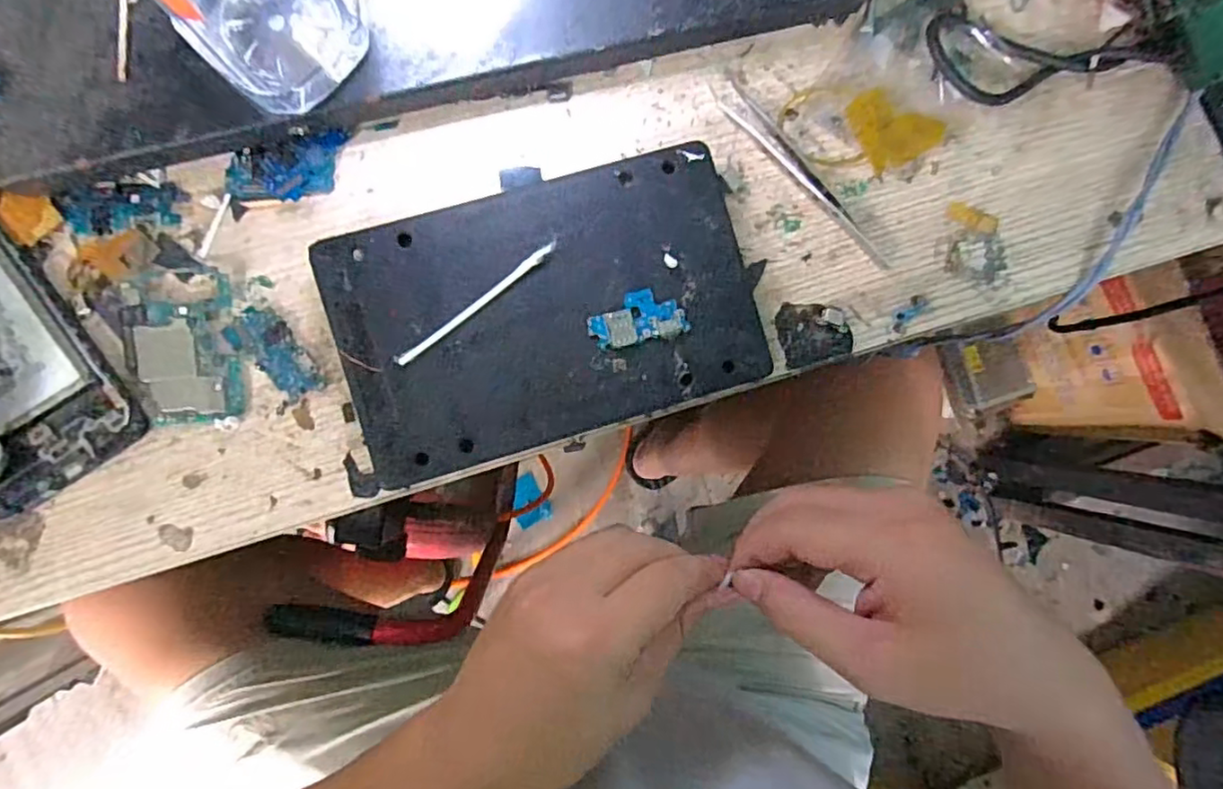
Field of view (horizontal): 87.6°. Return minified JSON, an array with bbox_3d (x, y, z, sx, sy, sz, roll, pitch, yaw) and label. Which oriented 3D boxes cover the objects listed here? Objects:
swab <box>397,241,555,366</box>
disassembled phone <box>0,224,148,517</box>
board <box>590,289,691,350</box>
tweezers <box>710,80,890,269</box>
[{"bbox_3d":[-0.057,-0.039,0.271,0.082,0.004,0.005,-37,93,-4],"label":"swab"},{"bbox_3d":[-0.255,-0.018,0.262,0.064,0.007,0.119,-31,92,-4],"label":"disassembled phone"},{"bbox_3d":[0.011,-0.033,0.278,0.042,0.004,0.022,-11,91,-5],"label":"board"},{"bbox_3d":[0.091,-0.102,0.300,0.012,0.007,0.111,-43,93,-4],"label":"tweezers"}]

